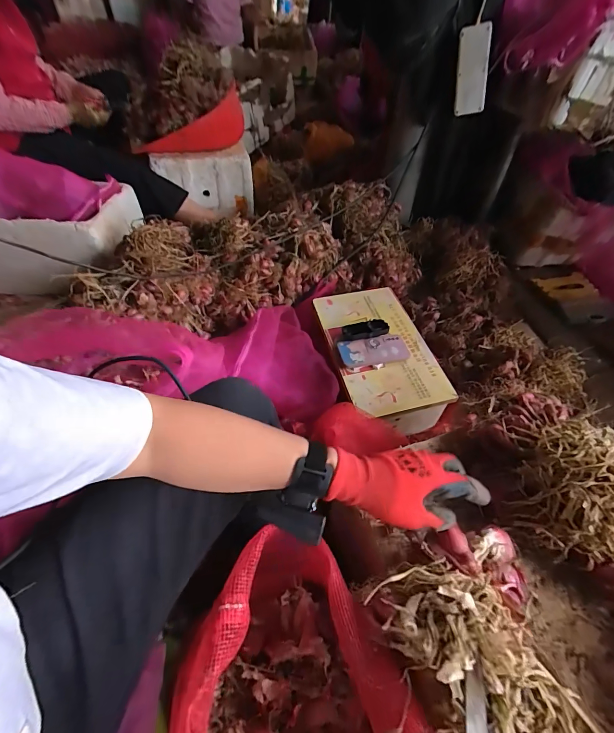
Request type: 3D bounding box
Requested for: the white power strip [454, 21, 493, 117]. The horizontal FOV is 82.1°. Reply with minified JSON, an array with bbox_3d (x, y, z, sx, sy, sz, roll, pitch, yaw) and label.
[{"bbox_3d":[0.444,-0.794,0.952,0.078,0.184,0.021,12,44,29],"label":"white power strip"}]

